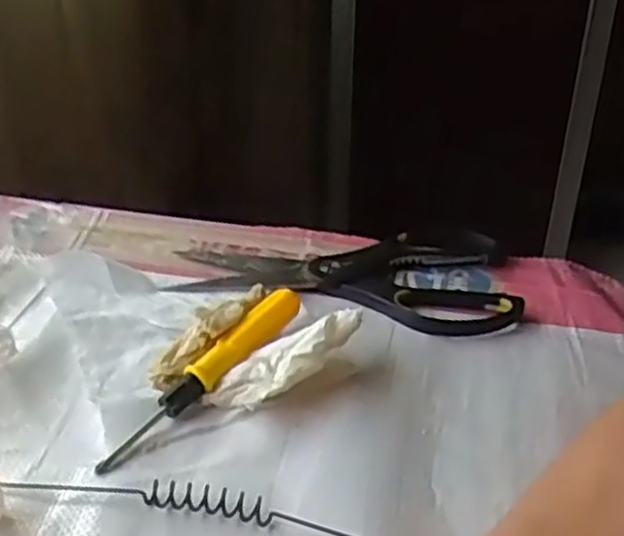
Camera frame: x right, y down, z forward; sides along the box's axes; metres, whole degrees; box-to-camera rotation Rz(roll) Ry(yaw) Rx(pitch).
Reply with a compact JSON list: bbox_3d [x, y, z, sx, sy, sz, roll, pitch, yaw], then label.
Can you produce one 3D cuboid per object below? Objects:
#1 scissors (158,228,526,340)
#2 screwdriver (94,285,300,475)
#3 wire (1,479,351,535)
[{"bbox_3d":[0.024,-0.002,0.512,0.213,0.011,0.115,6,32,8],"label":"scissors"},{"bbox_3d":[-0.057,0.055,0.409,0.019,0.015,0.138,25,51,33],"label":"screwdriver"},{"bbox_3d":[-0.056,0.103,0.351,0.164,0.010,0.015,7,32,9],"label":"wire"}]

